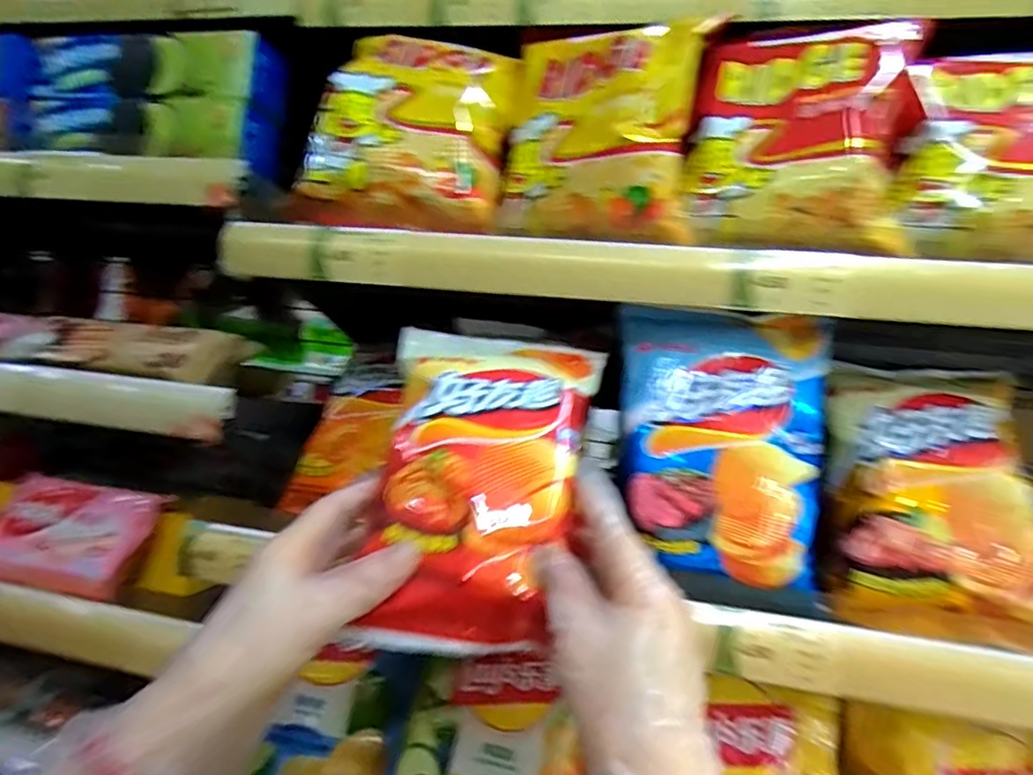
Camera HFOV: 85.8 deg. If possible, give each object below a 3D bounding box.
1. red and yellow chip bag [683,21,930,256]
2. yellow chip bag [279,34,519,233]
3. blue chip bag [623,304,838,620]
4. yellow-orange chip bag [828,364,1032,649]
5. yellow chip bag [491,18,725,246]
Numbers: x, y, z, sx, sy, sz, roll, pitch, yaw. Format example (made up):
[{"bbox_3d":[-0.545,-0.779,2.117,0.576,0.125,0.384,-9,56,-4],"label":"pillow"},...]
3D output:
[{"bbox_3d":[0.183,-0.161,0.368,0.133,0.141,0.040,7,-1,18],"label":"red and yellow chip bag"},{"bbox_3d":[-0.082,-0.192,0.418,0.147,0.150,0.064,7,-1,4],"label":"yellow chip bag"},{"bbox_3d":[0.135,0.040,0.369,0.131,0.181,0.053,7,-1,7],"label":"blue chip bag"},{"bbox_3d":[0.275,0.065,0.371,0.121,0.189,0.057,6,-22,22],"label":"yellow-orange chip bag"},{"bbox_3d":[0.057,-0.173,0.394,0.138,0.136,0.048,7,-1,20],"label":"yellow chip bag"}]

